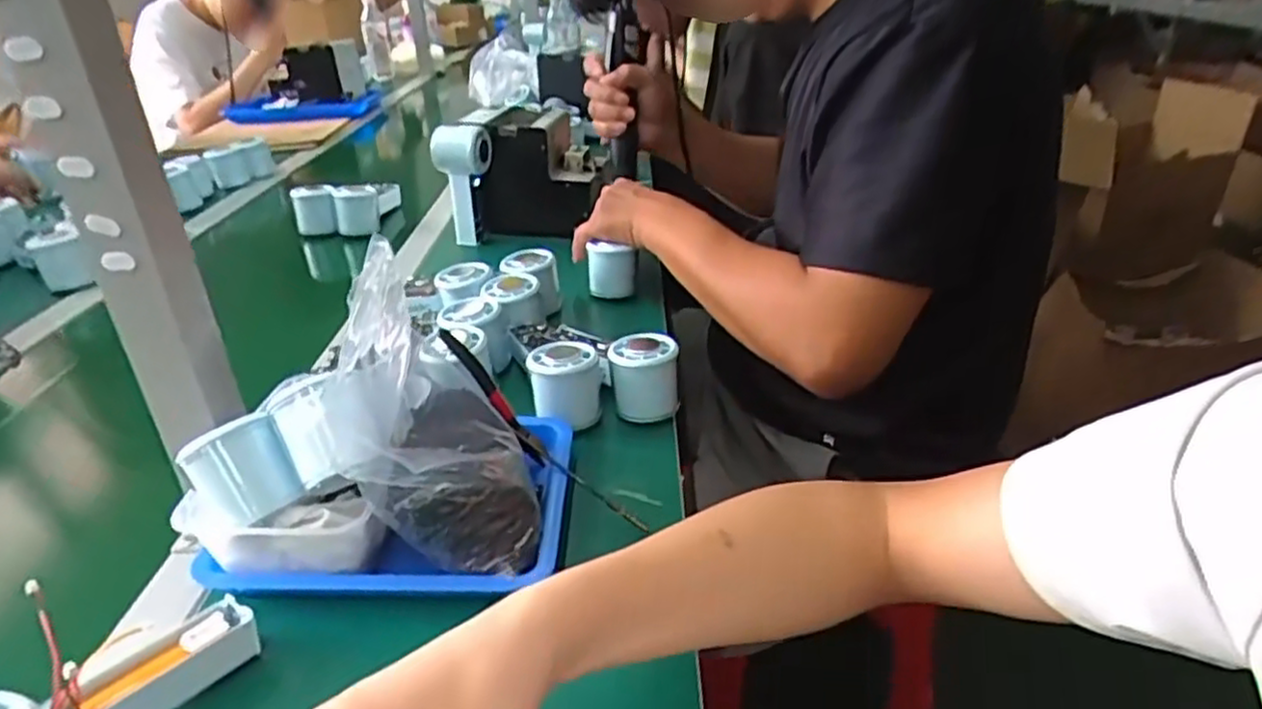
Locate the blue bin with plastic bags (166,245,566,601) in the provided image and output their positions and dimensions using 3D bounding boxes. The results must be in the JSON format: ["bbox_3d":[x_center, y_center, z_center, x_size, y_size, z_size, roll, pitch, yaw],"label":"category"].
[{"bbox_3d":[-0.155,0.036,0.467,0.205,0.150,0.169,-2,29,0],"label":"blue bin with plastic bags"}]

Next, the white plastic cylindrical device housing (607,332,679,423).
[{"bbox_3d":[0.011,0.018,0.606,0.053,0.054,0.052,-1,29,1],"label":"white plastic cylindrical device housing"}]

